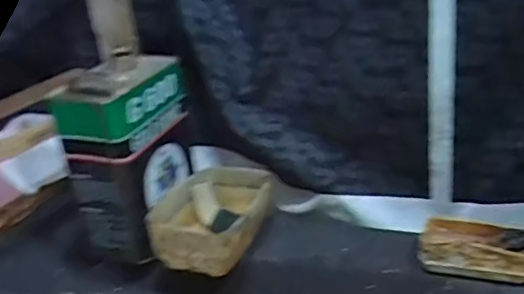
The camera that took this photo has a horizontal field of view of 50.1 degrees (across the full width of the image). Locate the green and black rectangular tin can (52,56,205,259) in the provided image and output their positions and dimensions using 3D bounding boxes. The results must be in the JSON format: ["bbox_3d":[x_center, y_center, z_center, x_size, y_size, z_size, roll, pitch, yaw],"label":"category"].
[{"bbox_3d":[-0.174,0.015,0.775,0.100,0.247,0.160,7,25,30],"label":"green and black rectangular tin can"}]

